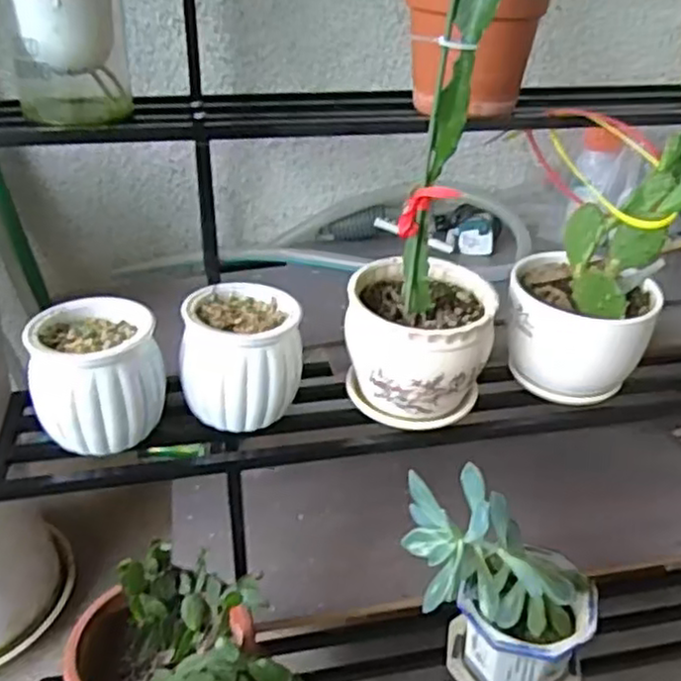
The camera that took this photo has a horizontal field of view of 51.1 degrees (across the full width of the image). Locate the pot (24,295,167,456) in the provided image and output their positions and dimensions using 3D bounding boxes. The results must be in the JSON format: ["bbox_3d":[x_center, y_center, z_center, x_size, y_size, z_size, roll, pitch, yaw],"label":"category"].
[{"bbox_3d":[-0.209,0.026,0.625,0.102,0.094,0.108,2,32,-1],"label":"pot"}]

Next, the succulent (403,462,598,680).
[{"bbox_3d":[0.147,0.228,0.668,0.181,0.216,0.112,8,32,10],"label":"succulent"}]

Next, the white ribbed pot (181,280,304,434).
[{"bbox_3d":[-0.088,0.012,0.652,0.104,0.096,0.103,2,32,-1],"label":"white ribbed pot"}]

